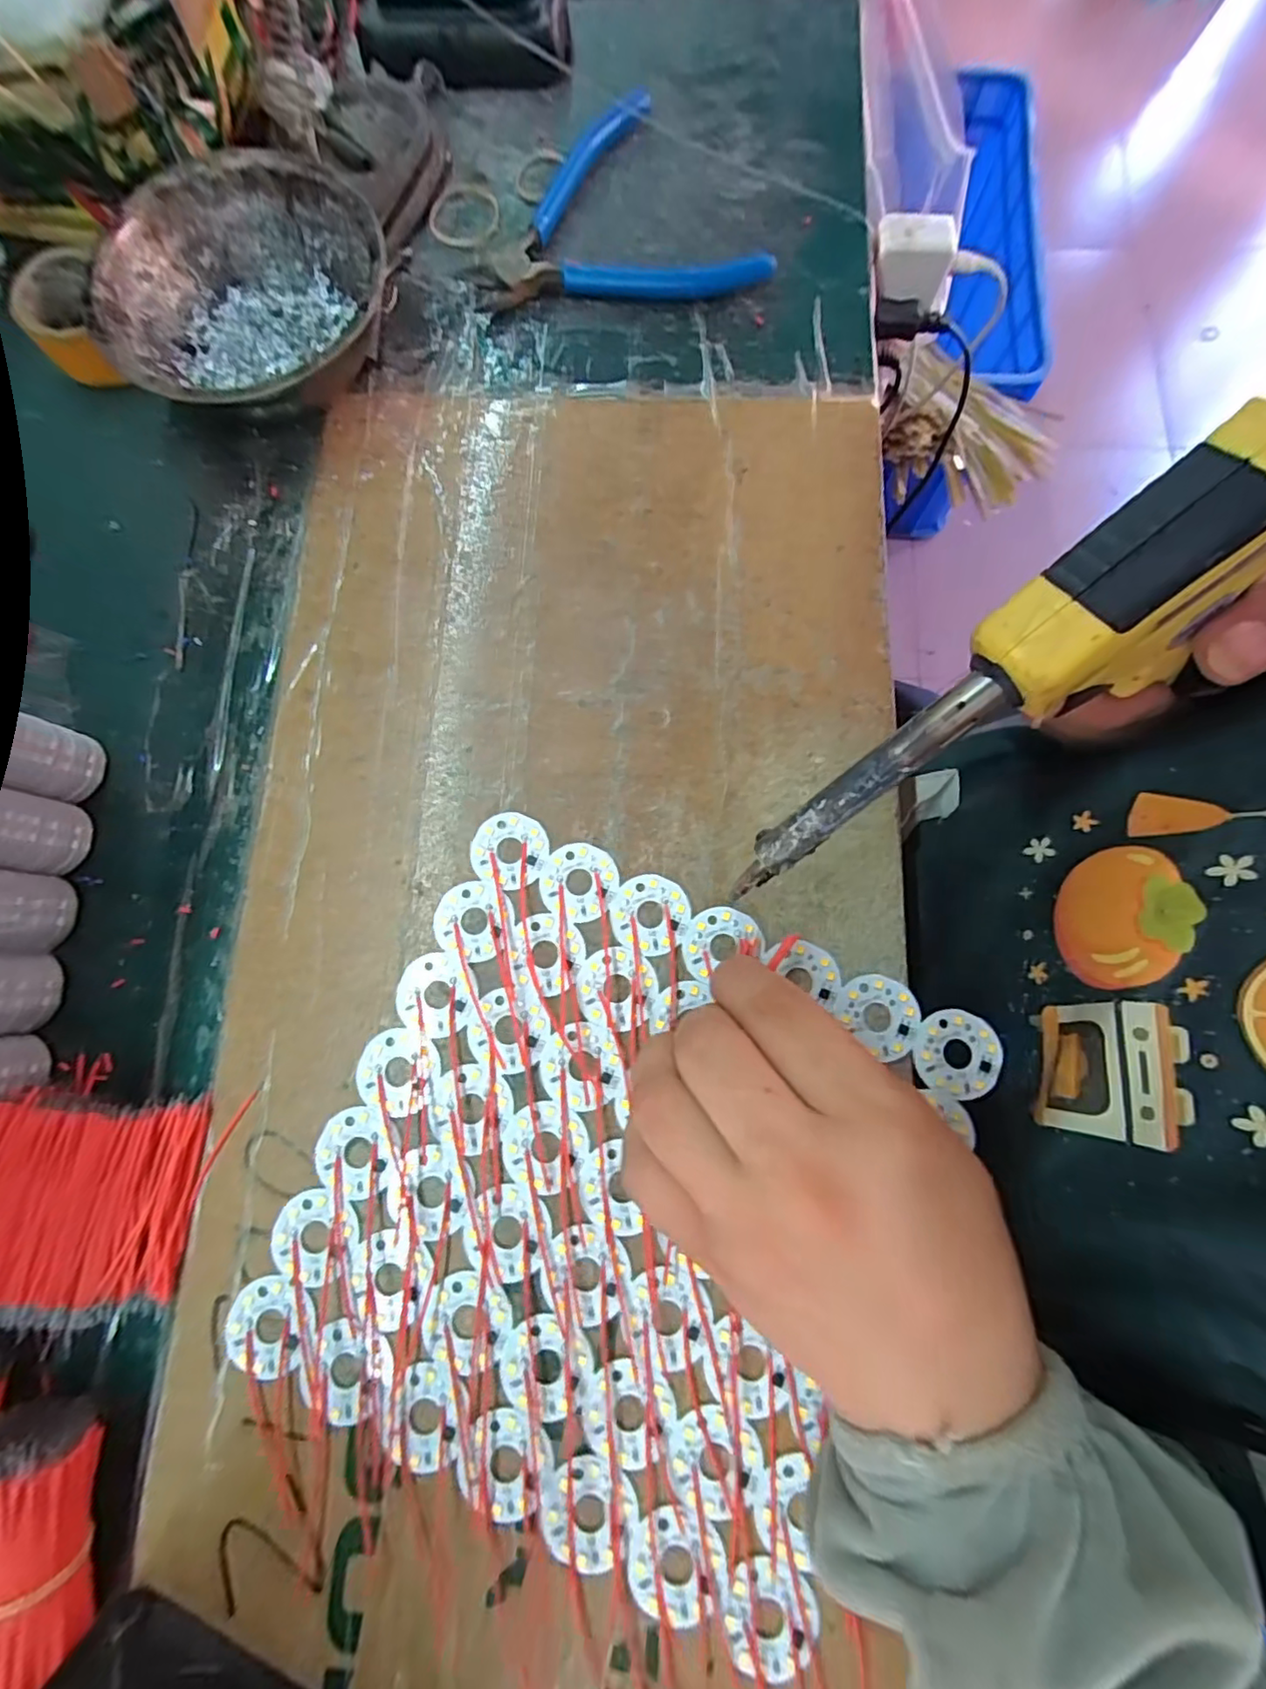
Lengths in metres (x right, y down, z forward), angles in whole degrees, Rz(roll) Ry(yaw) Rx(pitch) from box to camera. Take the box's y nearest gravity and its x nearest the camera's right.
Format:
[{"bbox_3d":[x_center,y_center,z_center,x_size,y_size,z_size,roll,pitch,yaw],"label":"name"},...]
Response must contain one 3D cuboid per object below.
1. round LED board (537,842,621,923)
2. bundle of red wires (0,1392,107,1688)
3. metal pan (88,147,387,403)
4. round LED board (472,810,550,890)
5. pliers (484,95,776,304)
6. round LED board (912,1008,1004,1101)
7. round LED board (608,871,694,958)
[{"bbox_3d":[-0.021,0.014,0.234,0.030,0.004,0.030,0,78,1],"label":"round LED board"},{"bbox_3d":[-0.186,0.215,0.184,0.032,0.033,0.069,-15,78,-2],"label":"bundle of red wires"},{"bbox_3d":[-0.170,-0.240,0.271,0.120,0.042,0.121,0,78,1],"label":"metal pan"},{"bbox_3d":[-0.050,0.002,0.237,0.030,0.004,0.030,0,78,1],"label":"round LED board"},{"bbox_3d":[-0.003,-0.326,0.300,0.134,0.016,0.114,-2,78,1],"label":"pliers"},{"bbox_3d":[0.118,0.076,0.216,0.030,0.004,0.030,0,78,1],"label":"round LED board"},{"bbox_3d":[0.007,0.027,0.230,0.031,0.004,0.030,0,78,1],"label":"round LED board"}]

